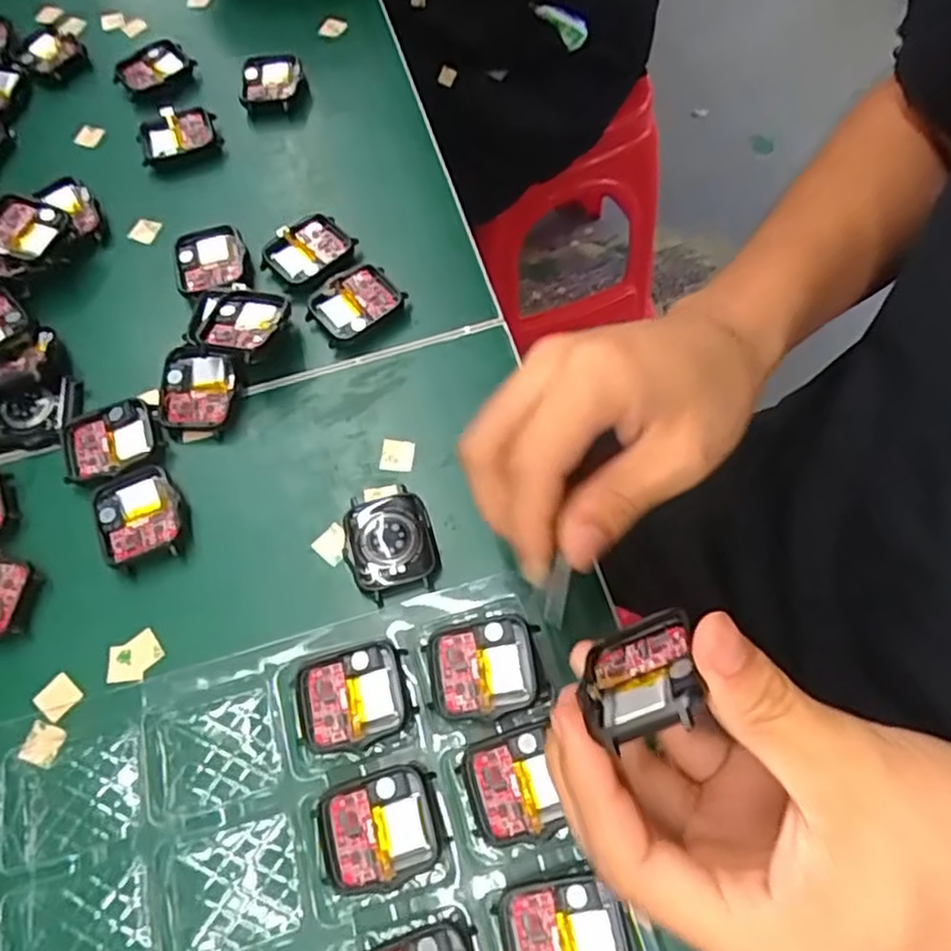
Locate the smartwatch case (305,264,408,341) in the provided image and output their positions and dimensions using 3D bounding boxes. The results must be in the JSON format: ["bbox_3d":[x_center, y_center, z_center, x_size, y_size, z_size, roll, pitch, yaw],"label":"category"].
[{"bbox_3d":[-0.063,-0.090,0.364,0.046,0.009,0.036,-35,70,-12],"label":"smartwatch case"}]

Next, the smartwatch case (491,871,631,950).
[{"bbox_3d":[0.030,0.163,0.244,0.044,0.010,0.038,-12,67,-3],"label":"smartwatch case"}]

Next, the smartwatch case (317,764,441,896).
[{"bbox_3d":[-0.036,0.132,0.261,0.043,0.013,0.037,-15,67,-4],"label":"smartwatch case"}]

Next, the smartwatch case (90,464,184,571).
[{"bbox_3d":[-0.153,0.019,0.318,0.038,0.007,0.044,-24,68,-8],"label":"smartwatch case"}]

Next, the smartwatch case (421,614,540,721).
[{"bbox_3d":[0.003,0.077,0.279,0.043,0.008,0.037,-7,67,-1],"label":"smartwatch case"}]

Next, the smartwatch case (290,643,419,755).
[{"bbox_3d":[-0.049,0.090,0.279,0.044,0.011,0.037,-14,67,-4],"label":"smartwatch case"}]

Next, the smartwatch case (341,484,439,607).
[{"bbox_3d":[-0.038,0.030,0.308,0.038,0.013,0.047,-16,67,-5],"label":"smartwatch case"}]

